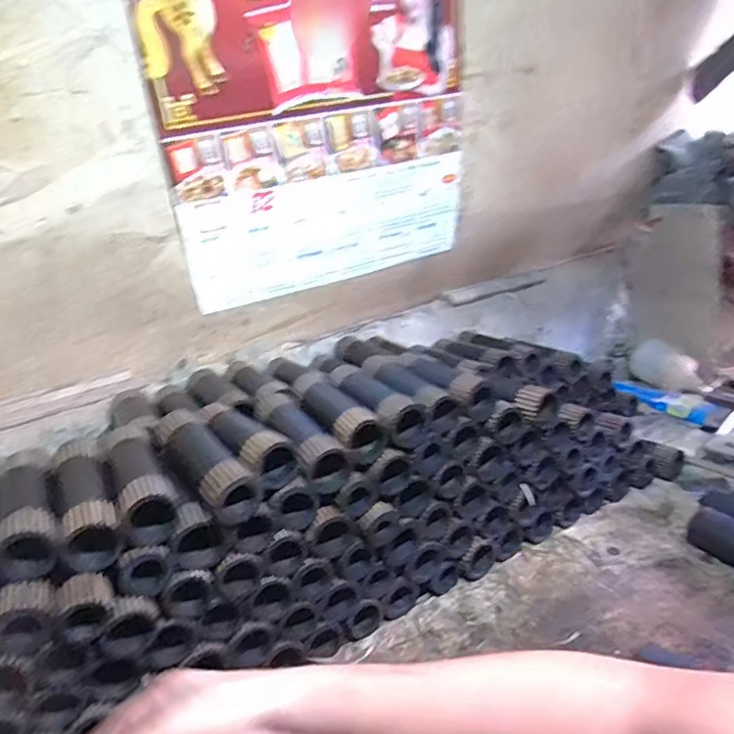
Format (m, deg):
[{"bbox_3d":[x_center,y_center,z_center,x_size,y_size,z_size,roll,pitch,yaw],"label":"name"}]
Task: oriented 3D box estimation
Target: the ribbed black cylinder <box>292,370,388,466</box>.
[{"bbox_3d":[-0.047,0.056,0.782,0.057,0.054,0.212,-17,23,-22],"label":"ribbed black cylinder"}]

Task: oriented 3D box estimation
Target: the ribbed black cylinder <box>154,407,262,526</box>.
[{"bbox_3d":[-0.184,0.107,0.677,0.058,0.063,0.187,-21,25,-30],"label":"ribbed black cylinder"}]

